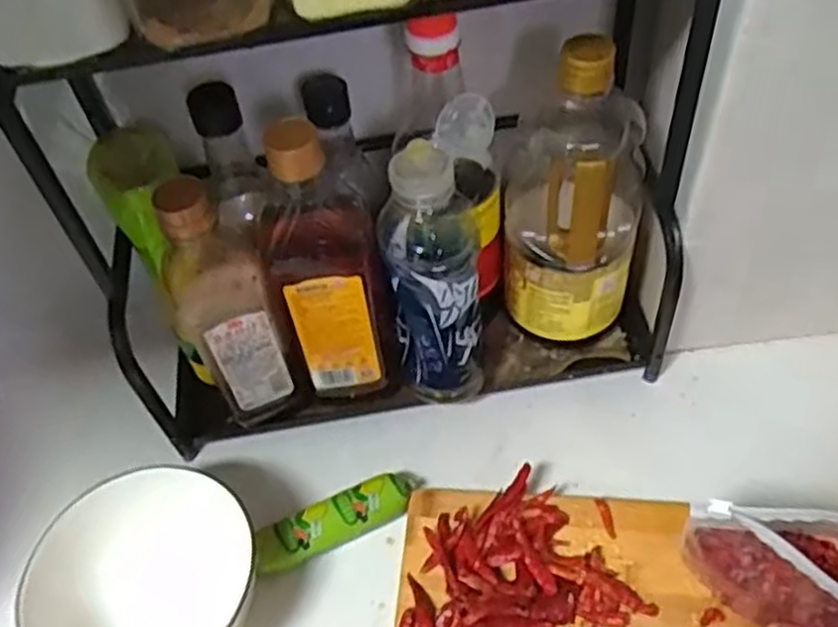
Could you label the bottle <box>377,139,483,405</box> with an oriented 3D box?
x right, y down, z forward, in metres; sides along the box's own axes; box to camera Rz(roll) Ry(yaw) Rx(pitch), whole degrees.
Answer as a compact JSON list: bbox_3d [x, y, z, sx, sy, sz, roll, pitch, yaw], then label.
[{"bbox_3d":[0.010,-0.025,0.565,0.064,0.224,0.073,-3,51,3],"label":"bottle"}]

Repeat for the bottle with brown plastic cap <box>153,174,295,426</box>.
[{"bbox_3d":[-0.136,-0.005,0.549,0.061,0.234,0.044,-23,53,-13],"label":"bottle with brown plastic cap"}]

